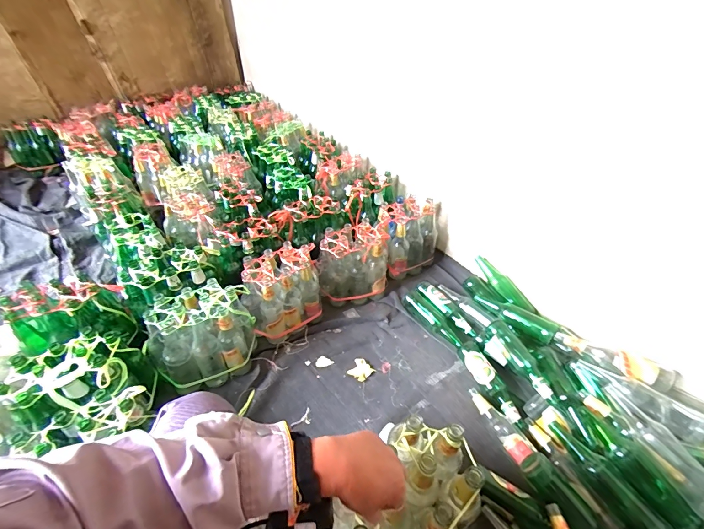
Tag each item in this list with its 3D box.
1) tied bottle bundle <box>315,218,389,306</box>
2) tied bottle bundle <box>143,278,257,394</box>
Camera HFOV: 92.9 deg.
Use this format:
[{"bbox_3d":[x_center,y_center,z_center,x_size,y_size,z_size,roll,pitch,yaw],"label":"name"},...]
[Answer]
[{"bbox_3d":[0.016,0.002,1.233,0.249,0.248,0.182,-18,47,-19],"label":"tied bottle bundle"},{"bbox_3d":[-0.435,0.208,0.983,0.284,0.242,0.186,-12,45,-14],"label":"tied bottle bundle"}]

